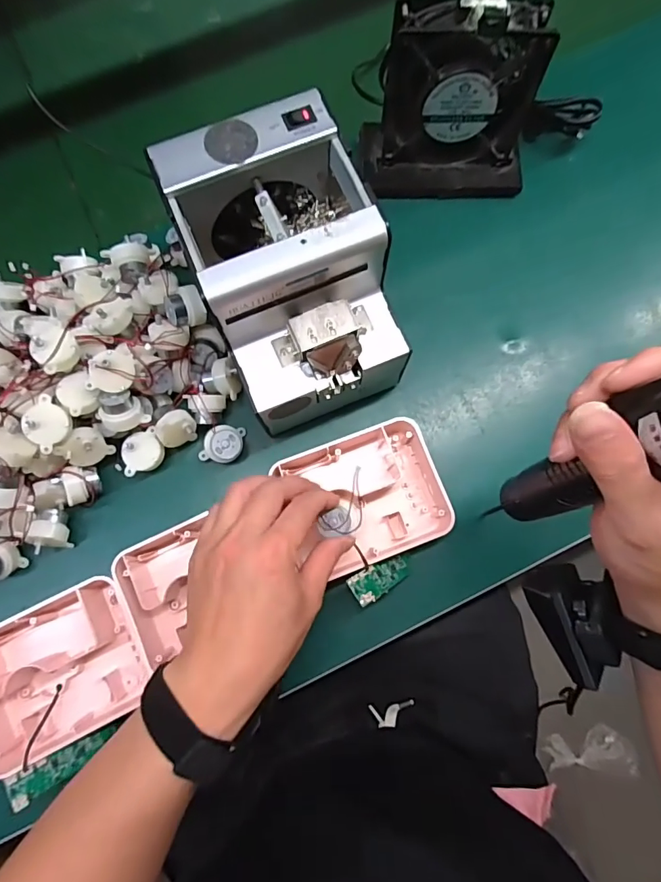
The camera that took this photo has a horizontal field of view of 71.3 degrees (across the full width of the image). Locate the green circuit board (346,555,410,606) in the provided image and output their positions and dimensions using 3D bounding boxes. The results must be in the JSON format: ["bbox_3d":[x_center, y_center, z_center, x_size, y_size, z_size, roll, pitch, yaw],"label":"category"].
[{"bbox_3d":[0.042,0.106,0.362,0.067,0.007,0.022,-14,72,-42],"label":"green circuit board"}]

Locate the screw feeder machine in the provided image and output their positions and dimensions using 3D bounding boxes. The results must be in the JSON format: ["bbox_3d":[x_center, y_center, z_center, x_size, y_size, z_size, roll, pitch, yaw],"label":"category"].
[{"bbox_3d":[-0.030,-0.117,0.357,0.126,0.149,0.173,-22,77,-4],"label":"screw feeder machine"}]

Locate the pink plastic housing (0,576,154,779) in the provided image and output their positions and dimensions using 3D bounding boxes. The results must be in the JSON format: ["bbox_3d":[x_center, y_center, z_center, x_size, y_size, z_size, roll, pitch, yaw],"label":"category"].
[{"bbox_3d":[-0.204,0.175,0.356,0.128,0.053,0.103,-23,77,-4],"label":"pink plastic housing"}]

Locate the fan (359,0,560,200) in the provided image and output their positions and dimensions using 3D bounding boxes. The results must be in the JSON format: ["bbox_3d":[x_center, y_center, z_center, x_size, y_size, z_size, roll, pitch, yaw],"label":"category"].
[{"bbox_3d":[0.116,-0.295,0.409,0.176,0.163,0.076,2,76,2],"label":"fan"}]

